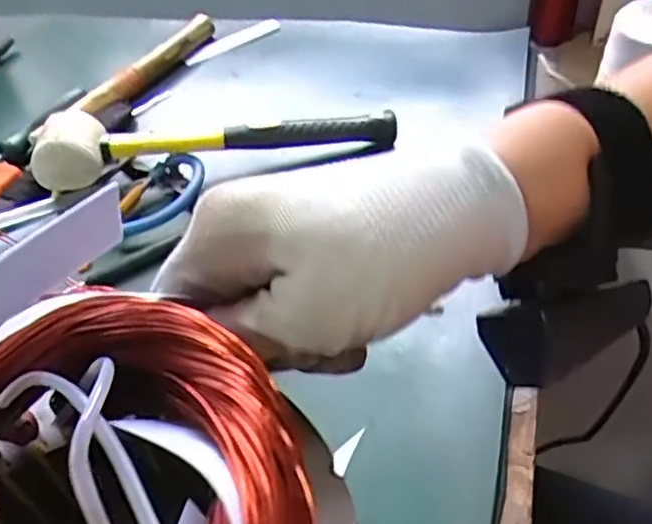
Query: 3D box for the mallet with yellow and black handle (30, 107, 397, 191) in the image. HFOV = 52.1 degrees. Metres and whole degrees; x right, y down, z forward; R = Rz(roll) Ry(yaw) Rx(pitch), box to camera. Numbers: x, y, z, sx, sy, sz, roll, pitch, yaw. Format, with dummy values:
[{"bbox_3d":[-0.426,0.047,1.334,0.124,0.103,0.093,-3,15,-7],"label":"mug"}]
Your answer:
[{"bbox_3d":[-0.083,-0.101,0.525,0.277,0.055,0.054,-9,46,-2],"label":"mallet with yellow and black handle"}]

